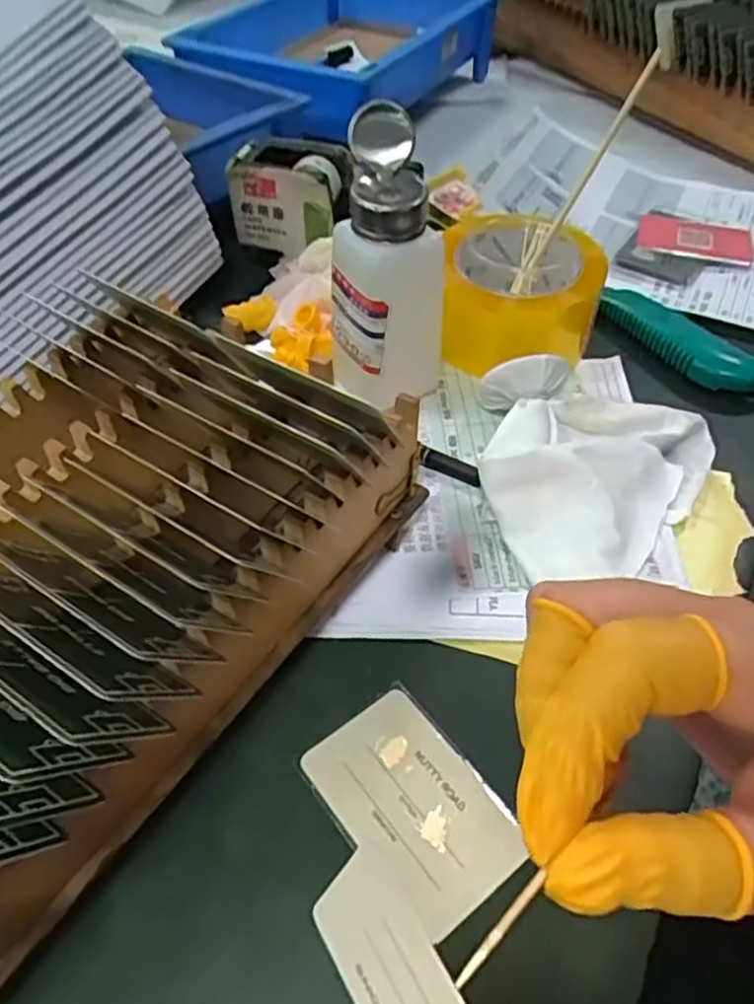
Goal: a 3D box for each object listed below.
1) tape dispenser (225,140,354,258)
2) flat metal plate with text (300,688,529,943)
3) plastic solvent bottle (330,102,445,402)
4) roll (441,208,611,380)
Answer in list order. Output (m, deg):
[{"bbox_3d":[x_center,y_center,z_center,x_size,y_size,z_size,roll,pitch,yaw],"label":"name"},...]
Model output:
[{"bbox_3d":[-0.060,-0.221,0.512,0.076,0.059,0.053,19,51,13],"label":"tape dispenser"},{"bbox_3d":[0.015,0.118,0.281,0.053,0.004,0.083,-31,57,-26],"label":"flat metal plate with text"},{"bbox_3d":[0.006,-0.125,0.394,0.061,0.147,0.066,22,51,16],"label":"plastic solvent bottle"},{"bbox_3d":[0.088,-0.127,0.459,0.097,0.083,0.097,1,49,-2],"label":"roll"}]

